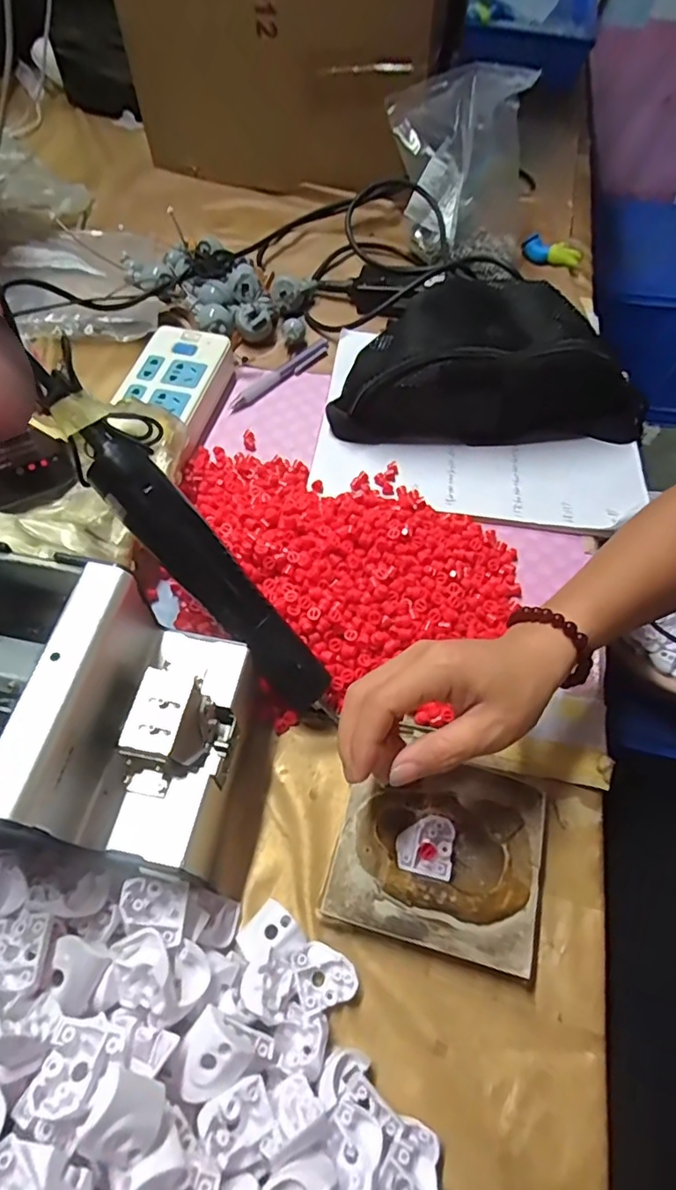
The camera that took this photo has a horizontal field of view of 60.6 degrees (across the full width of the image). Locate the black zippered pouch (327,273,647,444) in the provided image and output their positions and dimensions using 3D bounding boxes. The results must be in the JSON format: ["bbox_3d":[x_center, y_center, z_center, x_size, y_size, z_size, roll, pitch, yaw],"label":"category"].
[{"bbox_3d":[0.132,-0.210,0.521,0.277,0.082,0.138,-2,60,-5],"label":"black zippered pouch"}]

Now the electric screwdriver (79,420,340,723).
[{"bbox_3d":[-0.078,-0.012,0.367,0.037,0.027,0.220,-45,103,-27],"label":"electric screwdriver"}]

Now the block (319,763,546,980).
[{"bbox_3d":[0.061,0.153,0.348,0.118,0.033,0.104,14,60,7],"label":"block"}]

